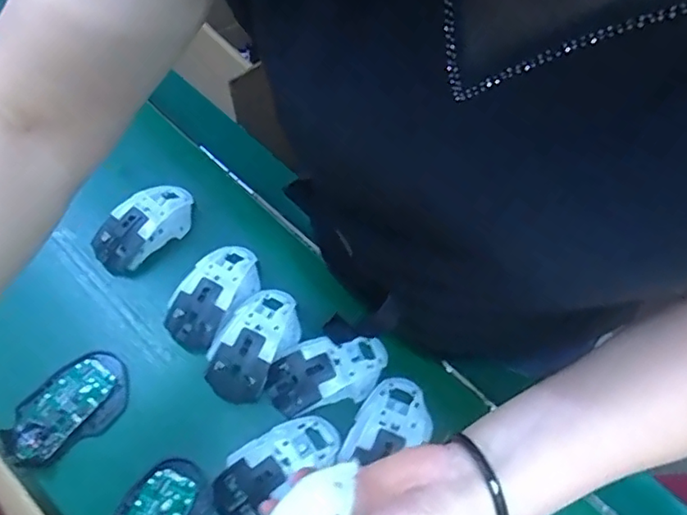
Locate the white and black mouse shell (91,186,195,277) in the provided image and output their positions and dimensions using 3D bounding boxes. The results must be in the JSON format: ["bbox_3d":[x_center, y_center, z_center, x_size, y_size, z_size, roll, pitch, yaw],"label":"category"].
[{"bbox_3d":[-0.211,-0.036,0.606,0.112,0.034,0.057,-37,69,-20],"label":"white and black mouse shell"}]

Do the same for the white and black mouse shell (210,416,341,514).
[{"bbox_3d":[-0.059,0.180,0.496,0.116,0.027,0.059,-37,68,-20],"label":"white and black mouse shell"}]

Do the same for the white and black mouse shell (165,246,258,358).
[{"bbox_3d":[-0.129,0.034,0.570,0.065,0.032,0.114,31,64,14],"label":"white and black mouse shell"}]

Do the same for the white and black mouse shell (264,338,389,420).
[{"bbox_3d":[-0.014,0.105,0.532,0.115,0.028,0.059,-15,63,-10],"label":"white and black mouse shell"}]

